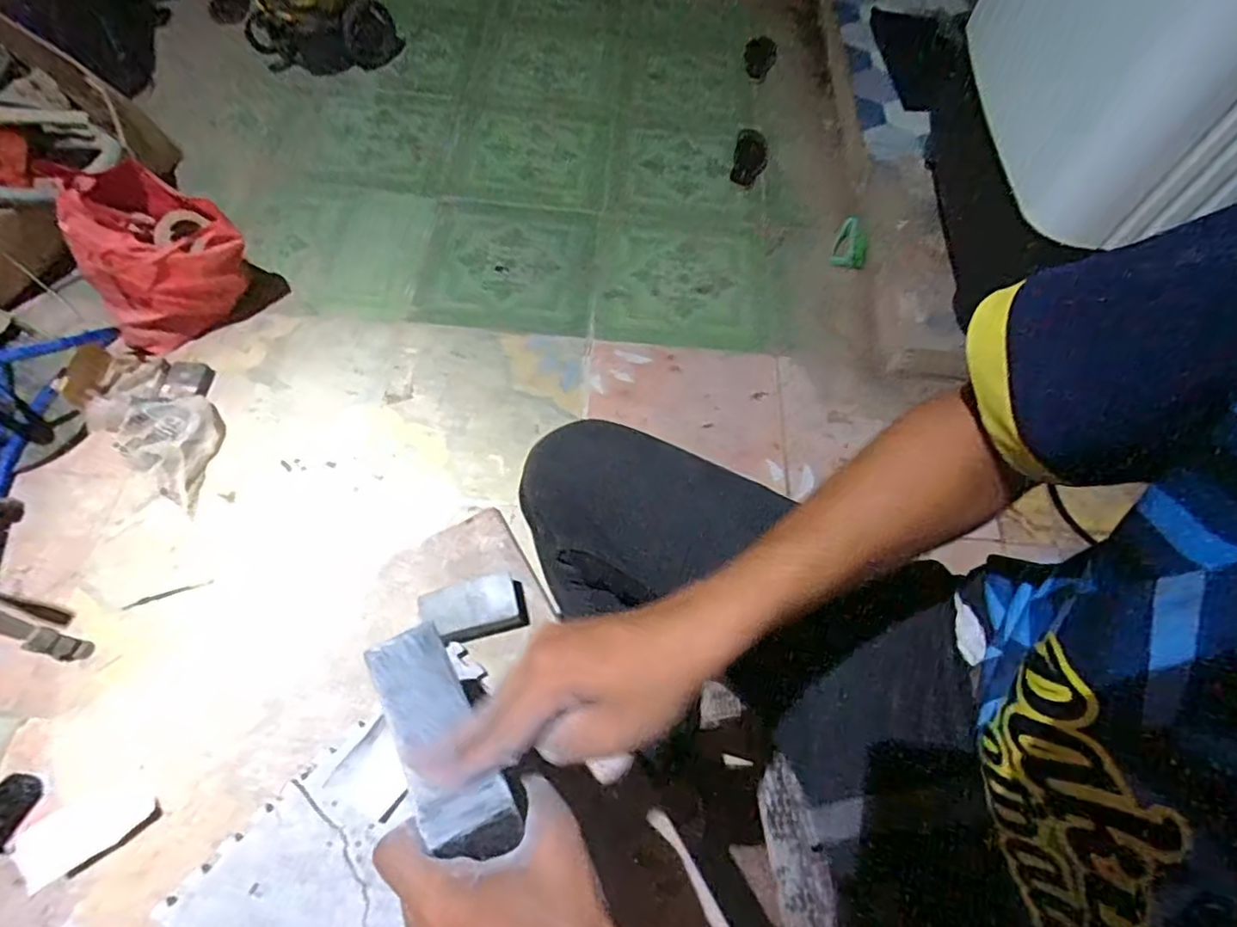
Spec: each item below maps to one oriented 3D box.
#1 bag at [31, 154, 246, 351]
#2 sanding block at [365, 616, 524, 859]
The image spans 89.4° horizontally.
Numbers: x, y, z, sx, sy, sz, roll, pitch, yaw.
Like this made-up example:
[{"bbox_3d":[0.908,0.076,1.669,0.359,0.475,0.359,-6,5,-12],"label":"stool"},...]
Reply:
[{"bbox_3d":[-0.863,-0.403,1.190,0.276,0.267,0.182,-17,64,-13],"label":"bag"},{"bbox_3d":[-0.100,0.149,0.348,0.044,0.032,0.135,-30,41,-17],"label":"sanding block"}]

